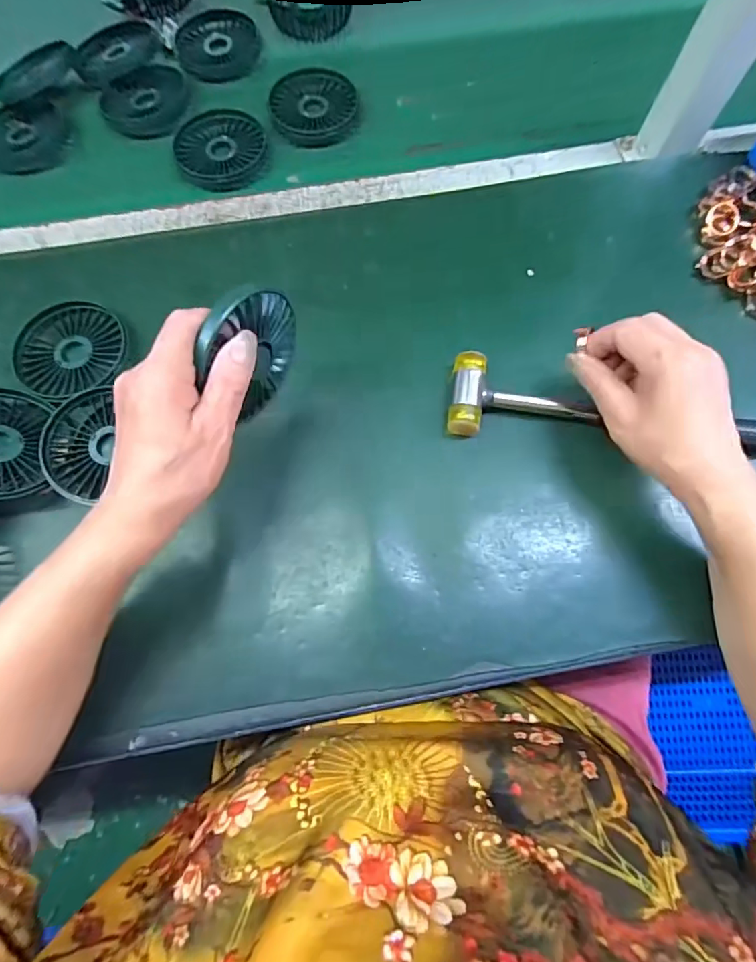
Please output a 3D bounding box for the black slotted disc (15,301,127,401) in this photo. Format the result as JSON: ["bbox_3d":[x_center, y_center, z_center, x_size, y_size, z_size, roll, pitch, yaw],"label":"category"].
[{"bbox_3d":[-0.250,-0.106,0.390,0.082,0.007,0.082,0,74,1],"label":"black slotted disc"}]

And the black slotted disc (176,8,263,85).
[{"bbox_3d":[-0.161,-0.441,0.492,0.082,0.008,0.097,12,75,4],"label":"black slotted disc"}]

